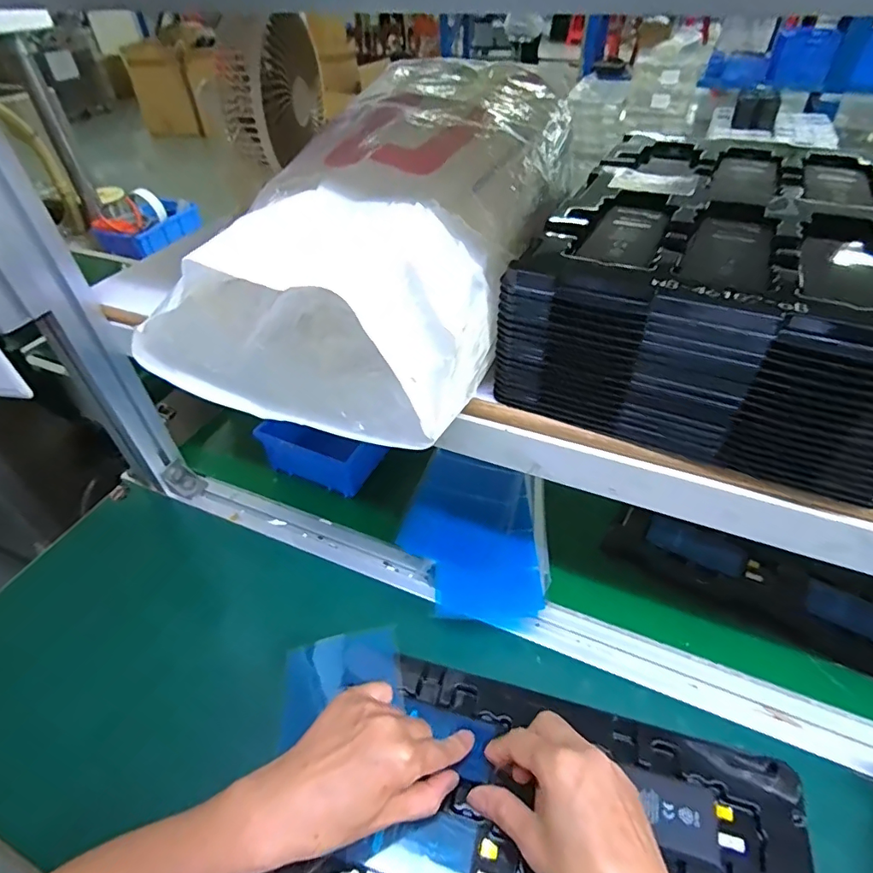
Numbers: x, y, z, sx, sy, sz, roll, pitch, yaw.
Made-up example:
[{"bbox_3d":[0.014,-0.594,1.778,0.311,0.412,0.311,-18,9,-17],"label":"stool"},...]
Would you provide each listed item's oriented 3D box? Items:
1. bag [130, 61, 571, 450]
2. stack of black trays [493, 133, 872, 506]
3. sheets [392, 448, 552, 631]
[{"bbox_3d":[-0.042,-0.156,0.399,0.235,0.144,0.316,15,47,18],"label":"bag"},{"bbox_3d":[0.211,-0.122,0.387,0.233,0.101,0.299,18,47,20],"label":"stack of black trays"},{"bbox_3d":[0.040,0.094,0.509,0.138,0.031,0.174,3,44,6],"label":"sheets"}]

